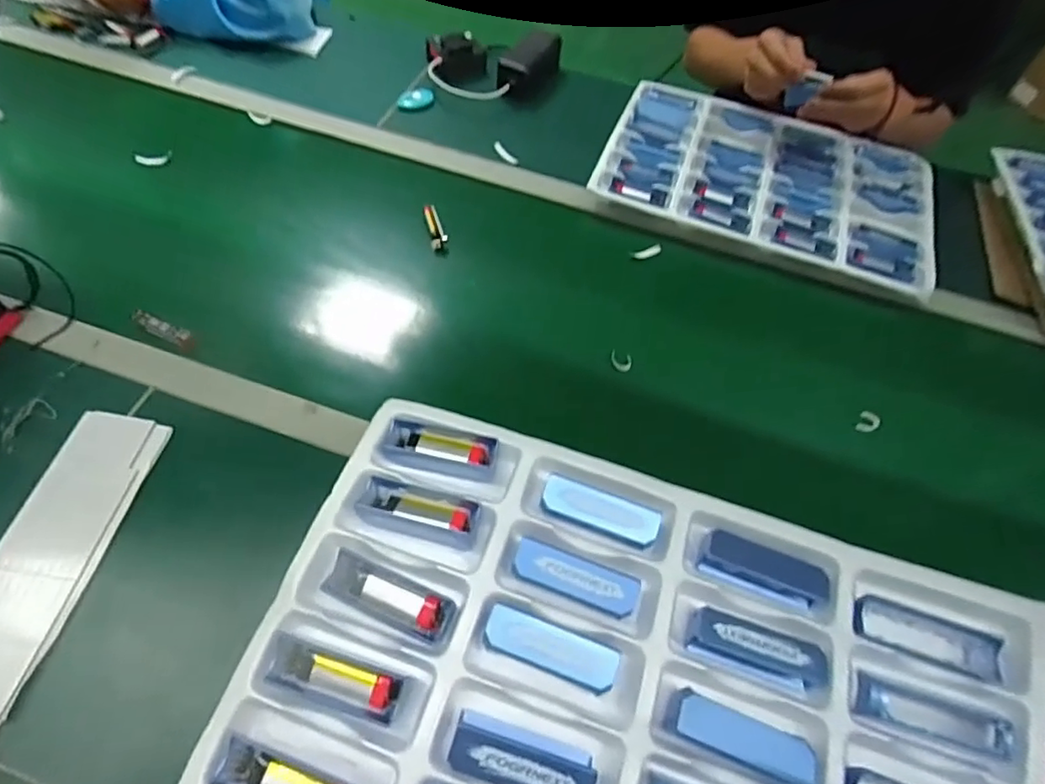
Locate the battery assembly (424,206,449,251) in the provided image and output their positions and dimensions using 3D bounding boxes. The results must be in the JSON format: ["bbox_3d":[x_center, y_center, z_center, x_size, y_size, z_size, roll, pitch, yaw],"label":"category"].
[{"bbox_3d":[-0.110,-0.209,0.739,0.020,0.016,0.066,-10,58,-11],"label":"battery assembly"}]

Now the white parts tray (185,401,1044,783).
[{"bbox_3d":[0.061,0.199,0.332,0.441,0.050,0.308,19,57,8],"label":"white parts tray"}]

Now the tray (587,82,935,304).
[{"bbox_3d":[0.351,-0.311,0.836,0.445,0.022,0.337,21,57,9],"label":"tray"}]

